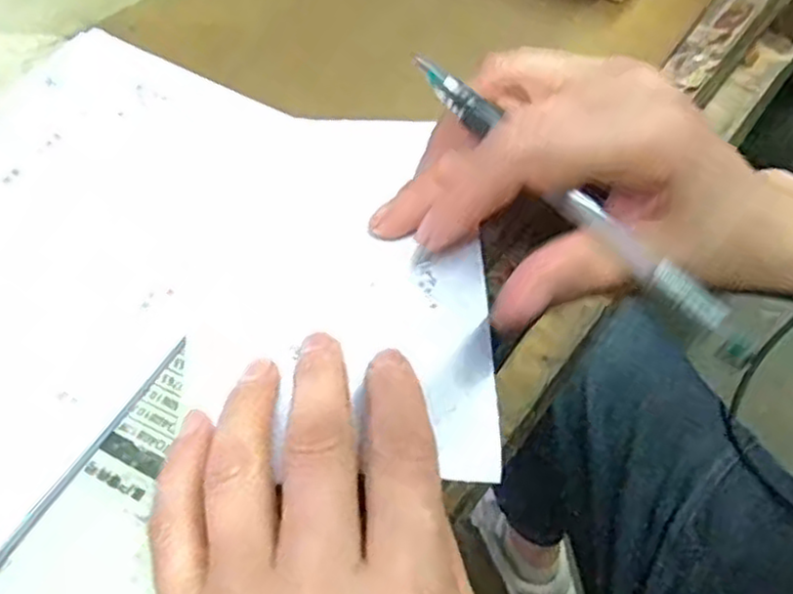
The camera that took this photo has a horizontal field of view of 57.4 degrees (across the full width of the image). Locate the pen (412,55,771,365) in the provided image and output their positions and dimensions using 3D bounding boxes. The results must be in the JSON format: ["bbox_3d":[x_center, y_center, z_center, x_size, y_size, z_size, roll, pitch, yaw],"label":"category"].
[{"bbox_3d":[0.056,-0.028,0.219,0.132,0.008,0.009,43,67,6],"label":"pen"}]

